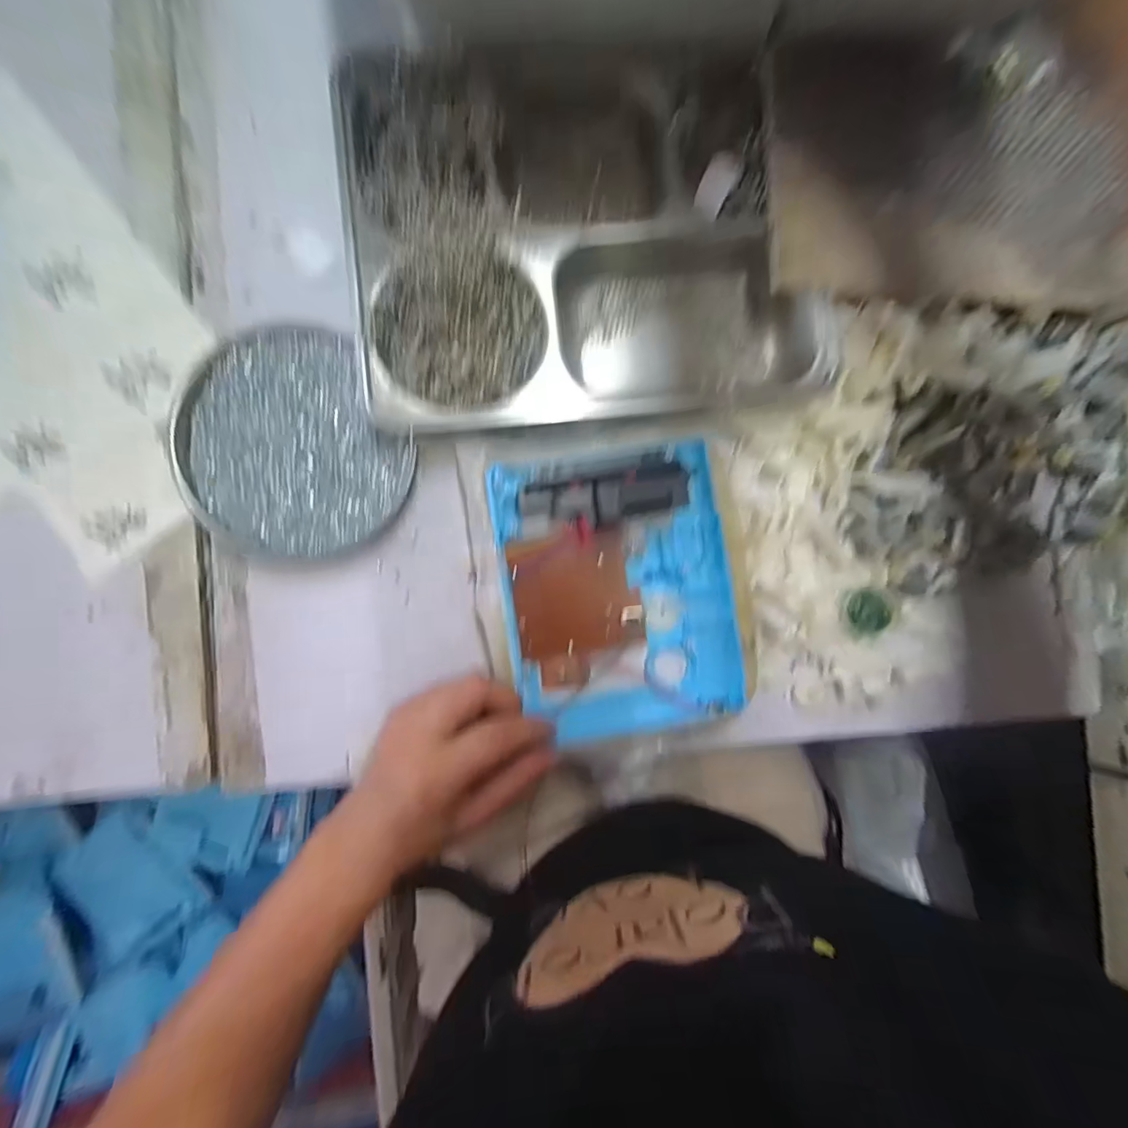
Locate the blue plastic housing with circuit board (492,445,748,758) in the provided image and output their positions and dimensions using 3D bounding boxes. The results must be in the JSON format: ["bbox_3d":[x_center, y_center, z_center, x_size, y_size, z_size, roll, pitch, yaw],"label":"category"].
[{"bbox_3d":[0.032,0.019,0.299,0.133,0.033,0.163,-10,91,-4],"label":"blue plastic housing with circuit board"}]

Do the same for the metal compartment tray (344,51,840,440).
[{"bbox_3d":[0.013,-0.206,0.313,0.270,0.034,0.226,-8,91,-4],"label":"metal compartment tray"}]

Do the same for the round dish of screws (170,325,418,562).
[{"bbox_3d":[-0.164,-0.068,0.312,0.124,0.013,0.134,0,91,-4],"label":"round dish of screws"}]

